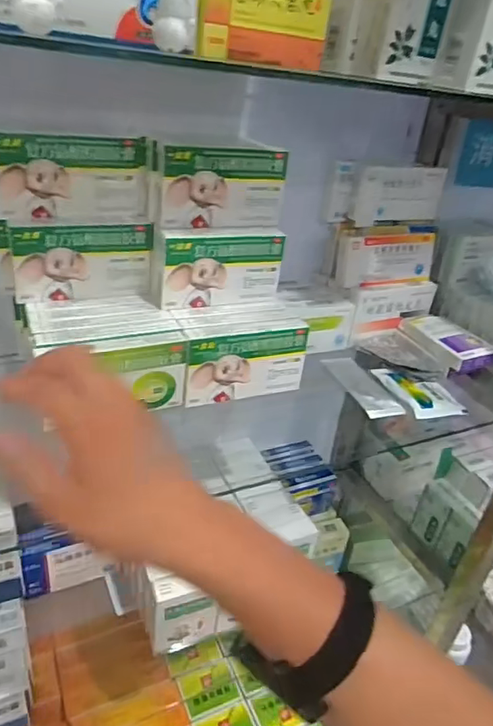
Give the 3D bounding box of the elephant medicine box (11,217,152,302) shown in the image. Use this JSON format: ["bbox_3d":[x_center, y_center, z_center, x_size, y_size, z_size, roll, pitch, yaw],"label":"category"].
[{"bbox_3d":[-0.160,-0.102,0.519,0.129,0.077,0.027,-7,33,-24],"label":"elephant medicine box"}]

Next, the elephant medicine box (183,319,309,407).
[{"bbox_3d":[-0.002,-0.003,0.533,0.129,0.075,0.028,-7,33,-24],"label":"elephant medicine box"}]

